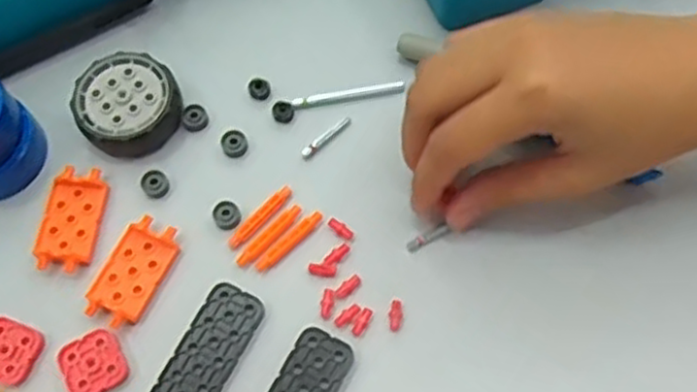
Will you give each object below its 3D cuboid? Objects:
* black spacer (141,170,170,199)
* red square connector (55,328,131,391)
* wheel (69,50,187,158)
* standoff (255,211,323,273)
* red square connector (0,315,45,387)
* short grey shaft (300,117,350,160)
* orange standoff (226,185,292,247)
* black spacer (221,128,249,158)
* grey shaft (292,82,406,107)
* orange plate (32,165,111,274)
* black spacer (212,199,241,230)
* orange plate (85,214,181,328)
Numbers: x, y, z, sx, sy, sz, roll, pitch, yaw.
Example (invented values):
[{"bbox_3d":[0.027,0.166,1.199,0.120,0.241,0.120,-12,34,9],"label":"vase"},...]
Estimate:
[{"bbox_3d":[-0.090,-0.006,0.339,0.012,0.004,0.013,0,68,1],"label":"black spacer"},{"bbox_3d":[-0.108,0.071,0.307,0.026,0.004,0.026,-31,71,-11],"label":"red square connector"},{"bbox_3d":[-0.105,-0.044,0.348,0.050,0.015,0.047,0,68,1],"label":"wheel"},{"bbox_3d":[-0.026,0.021,0.328,0.037,0.004,0.006,-42,73,-15],"label":"standoff"},{"bbox_3d":[-0.146,0.066,0.313,0.026,0.007,0.026,22,70,9],"label":"red square connector"},{"bbox_3d":[-0.011,-0.029,0.349,0.030,0.004,0.005,-40,73,-14],"label":"short grey shaft"},{"bbox_3d":[-0.040,0.010,0.332,0.007,0.004,0.038,41,74,15],"label":"orange standoff"},{"bbox_3d":[-0.054,-0.025,0.347,0.012,0.004,0.013,0,68,1],"label":"black spacer"},{"bbox_3d":[0.000,-0.050,0.356,0.054,0.004,0.006,-7,68,-2],"label":"grey shaft"},{"bbox_3d":[-0.126,0.010,0.333,0.026,0.005,0.048,6,68,3],"label":"orange plate"},{"bbox_3d":[-0.056,0.008,0.333,0.013,0.004,0.012,34,72,14],"label":"black spacer"},{"bbox_3d":[-0.095,0.033,0.323,0.026,0.004,0.048,24,70,10],"label":"orange plate"}]

